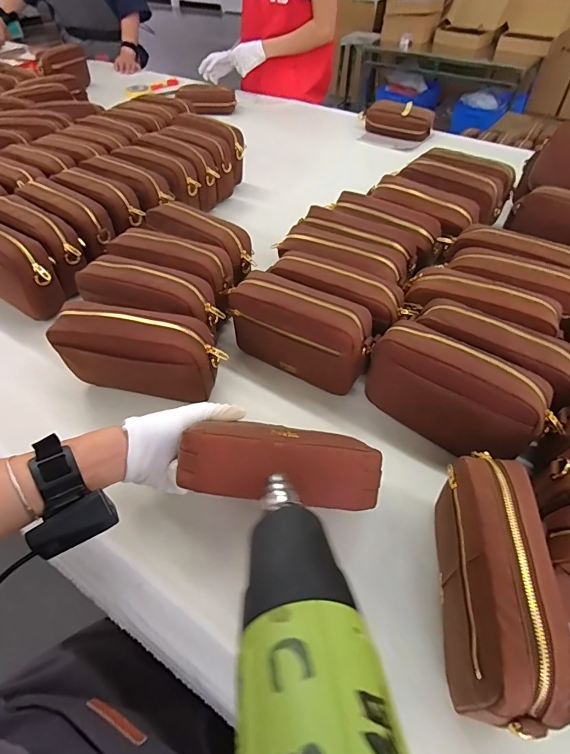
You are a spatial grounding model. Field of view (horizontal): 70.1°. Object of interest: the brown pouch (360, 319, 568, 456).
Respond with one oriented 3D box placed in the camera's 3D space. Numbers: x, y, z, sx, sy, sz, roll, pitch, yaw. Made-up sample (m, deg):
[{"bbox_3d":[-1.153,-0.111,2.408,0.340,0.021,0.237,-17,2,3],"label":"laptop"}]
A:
[{"bbox_3d":[0.199,0.015,0.481,0.201,0.129,0.073,36,58,26],"label":"brown pouch"}]

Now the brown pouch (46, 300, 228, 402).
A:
[{"bbox_3d":[-0.181,-0.020,0.526,0.205,0.139,0.058,5,50,4],"label":"brown pouch"}]

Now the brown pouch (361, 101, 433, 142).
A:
[{"bbox_3d":[0.334,-0.773,1.240,0.221,0.078,0.097,16,51,13],"label":"brown pouch"}]

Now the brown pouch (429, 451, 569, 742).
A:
[{"bbox_3d":[0.172,0.176,0.355,0.059,0.133,0.201,7,50,5],"label":"brown pouch"}]

